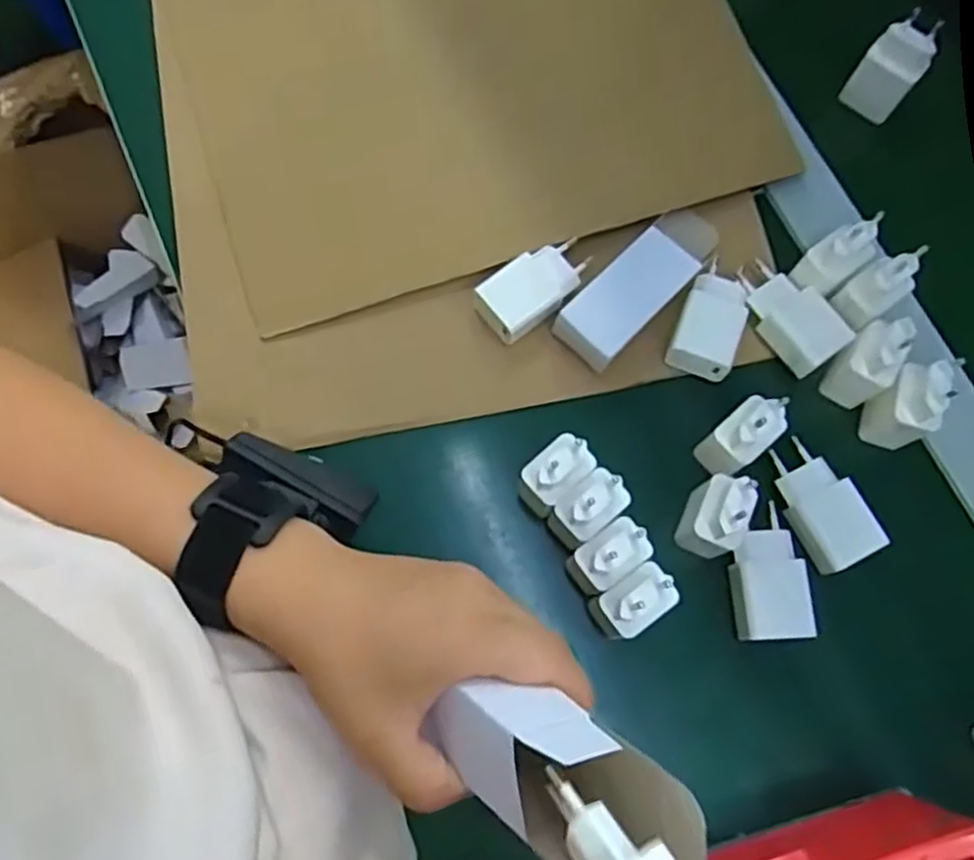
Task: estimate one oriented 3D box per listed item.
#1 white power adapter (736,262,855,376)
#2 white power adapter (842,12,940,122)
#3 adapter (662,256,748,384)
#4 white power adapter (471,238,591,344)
[{"bbox_3d":[0.195,-0.074,0.485,0.041,0.025,0.078,-37,79,-10],"label":"white power adapter"},{"bbox_3d":[0.291,-0.260,0.534,0.040,0.075,0.022,29,76,6],"label":"white power adapter"},{"bbox_3d":[0.144,-0.071,0.480,0.040,0.025,0.069,19,75,4],"label":"adapter"},{"bbox_3d":[0.032,-0.094,0.480,0.077,0.021,0.039,-38,79,-10],"label":"white power adapter"}]

